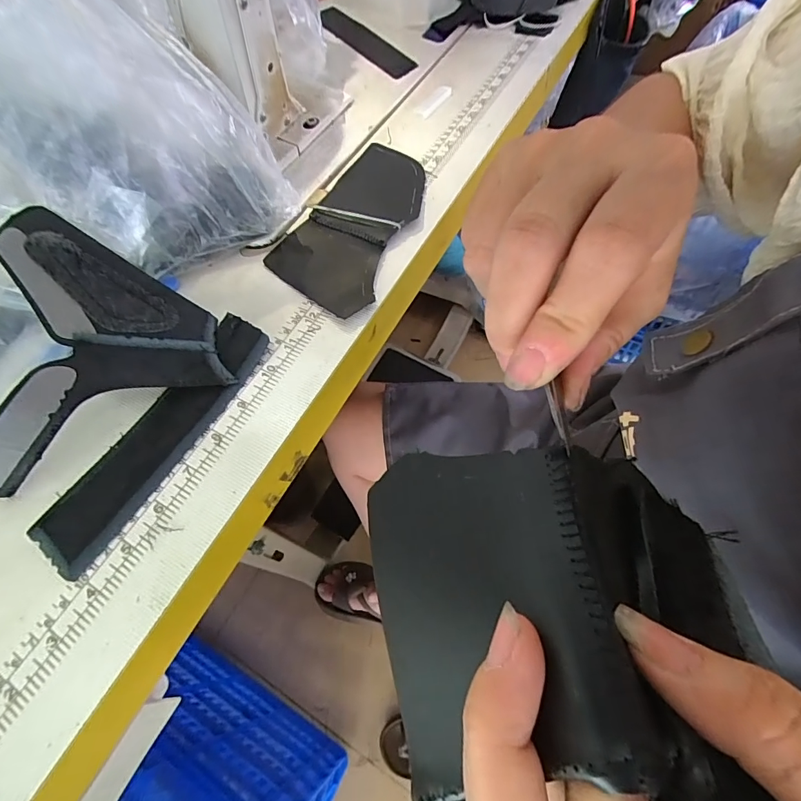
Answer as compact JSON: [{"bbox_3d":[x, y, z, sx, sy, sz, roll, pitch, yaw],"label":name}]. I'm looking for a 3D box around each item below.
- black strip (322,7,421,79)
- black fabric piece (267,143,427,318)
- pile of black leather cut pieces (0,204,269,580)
[{"bbox_3d":[-0.040,-0.404,0.468,0.037,0.008,0.144,-40,75,-9],"label":"black strip"},{"bbox_3d":[-0.035,-0.149,0.337,0.096,0.011,0.176,22,66,17],"label":"black fabric piece"},{"bbox_3d":[-0.202,-0.017,0.256,0.165,0.020,0.169,34,68,-8],"label":"pile of black leather cut pieces"}]

